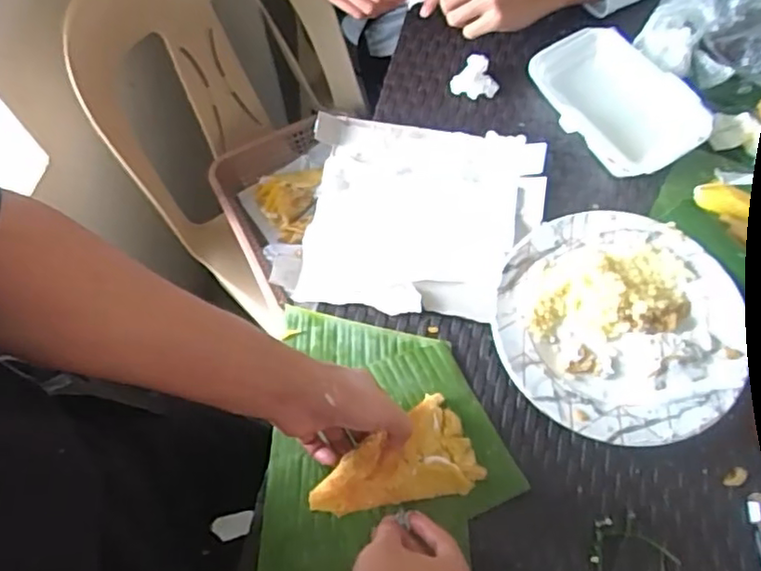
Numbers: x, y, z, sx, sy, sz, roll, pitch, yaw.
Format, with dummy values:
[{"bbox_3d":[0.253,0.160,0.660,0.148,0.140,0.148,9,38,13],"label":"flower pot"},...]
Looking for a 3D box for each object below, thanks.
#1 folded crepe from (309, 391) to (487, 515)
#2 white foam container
[{"bbox_3d":[0.011,0.143,0.506,0.138,0.022,0.077,-14,62,-22],"label":"folded crepe"},{"bbox_3d":[0.251,-0.192,0.668,0.123,0.045,0.182,-38,68,-14],"label":"white foam container"}]

